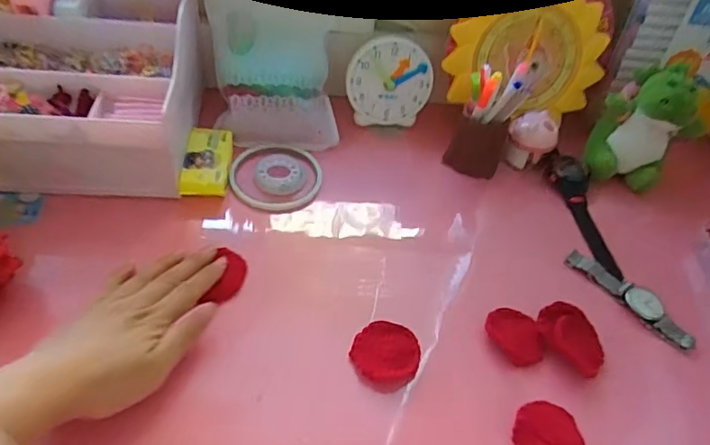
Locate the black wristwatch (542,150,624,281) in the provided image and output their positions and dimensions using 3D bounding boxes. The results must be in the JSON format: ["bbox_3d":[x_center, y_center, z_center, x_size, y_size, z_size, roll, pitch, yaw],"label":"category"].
[{"bbox_3d":[0.221,-0.016,0.524,0.047,0.026,0.157,4,47,-4],"label":"black wristwatch"}]

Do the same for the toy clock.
[{"bbox_3d":[0.036,-0.152,0.568,0.088,0.093,0.028,0,35,-7],"label":"toy clock"}]

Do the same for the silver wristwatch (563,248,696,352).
[{"bbox_3d":[0.236,0.062,0.454,0.023,0.014,0.116,-29,57,-29],"label":"silver wristwatch"}]

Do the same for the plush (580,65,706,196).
[{"bbox_3d":[0.295,-0.096,0.536,0.091,0.108,0.072,30,51,20],"label":"plush"}]

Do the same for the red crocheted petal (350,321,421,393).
[{"bbox_3d":[0.023,0.101,0.399,0.050,0.016,0.050,4,47,-4],"label":"red crocheted petal"}]

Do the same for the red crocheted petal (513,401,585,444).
[{"bbox_3d":[0.136,0.148,0.368,0.048,0.009,0.047,4,47,-4],"label":"red crocheted petal"}]

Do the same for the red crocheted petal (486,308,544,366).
[{"bbox_3d":[0.126,0.088,0.420,0.038,0.013,0.048,-5,48,-12],"label":"red crocheted petal"}]

